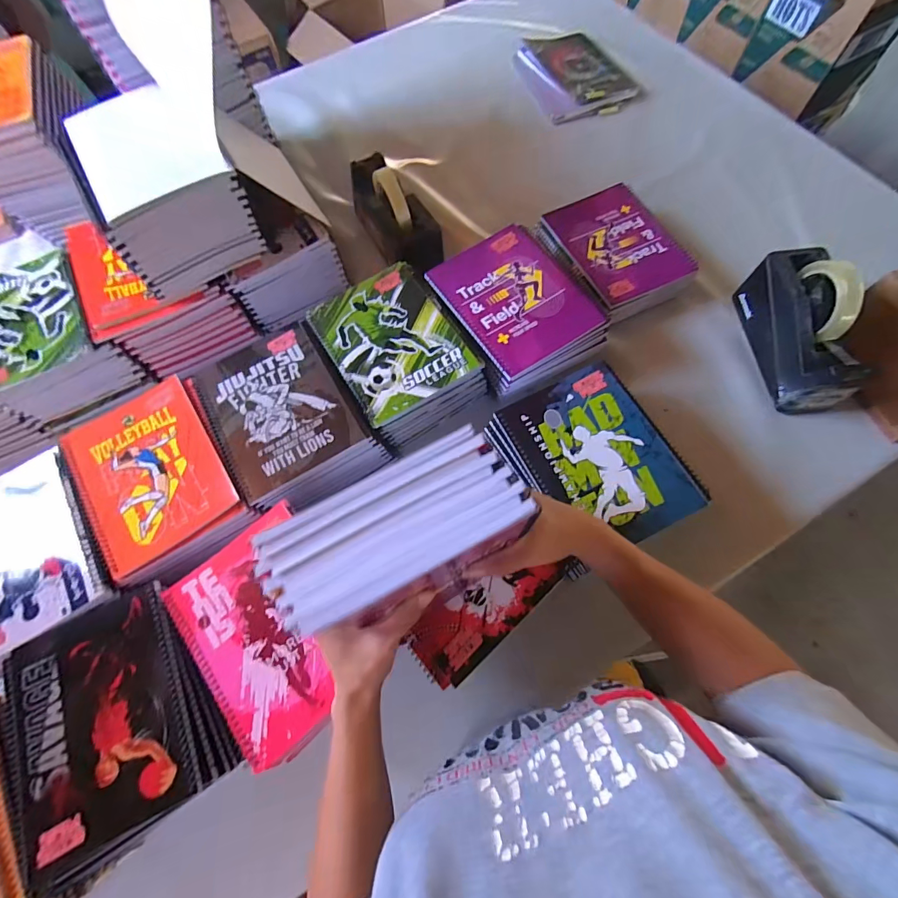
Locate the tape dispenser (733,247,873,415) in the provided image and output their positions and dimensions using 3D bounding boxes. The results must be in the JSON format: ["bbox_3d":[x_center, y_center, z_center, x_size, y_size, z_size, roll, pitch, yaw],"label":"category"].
[{"bbox_3d":[0.472,-0.161,0.546,0.067,0.131,0.204,-7,70,0],"label":"tape dispenser"}]

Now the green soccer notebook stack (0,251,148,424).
[{"bbox_3d":[-0.577,-0.155,0.583,0.173,0.089,0.210,-36,73,-10],"label":"green soccer notebook stack"}]

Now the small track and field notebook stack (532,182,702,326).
[{"bbox_3d":[0.253,-0.301,0.622,0.155,0.040,0.206,-27,71,-7],"label":"small track and field notebook stack"}]

